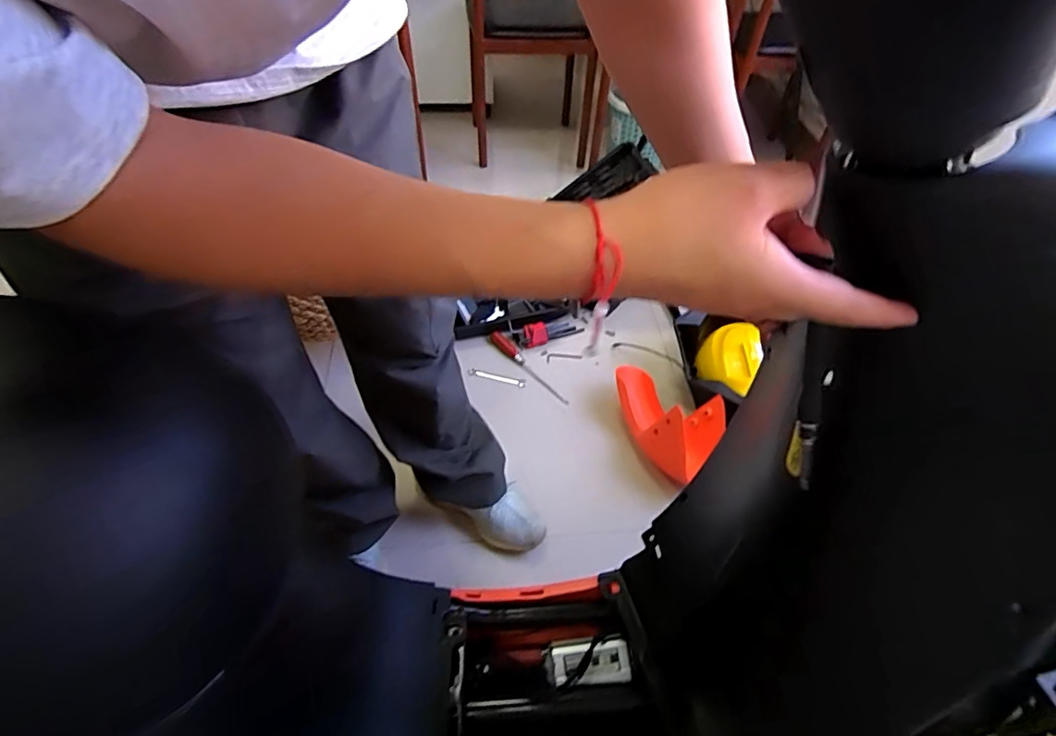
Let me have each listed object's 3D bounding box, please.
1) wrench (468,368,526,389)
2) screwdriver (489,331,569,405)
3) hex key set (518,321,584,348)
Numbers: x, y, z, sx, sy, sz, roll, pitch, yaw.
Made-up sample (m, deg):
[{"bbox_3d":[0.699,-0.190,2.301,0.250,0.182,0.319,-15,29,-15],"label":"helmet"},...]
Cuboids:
[{"bbox_3d":[-0.071,0.022,1.229,0.132,0.005,0.024,11,50,5],"label":"wrench"},{"bbox_3d":[-0.002,-0.006,1.238,0.030,0.032,0.251,-33,59,-28],"label":"screwdriver"},{"bbox_3d":[0.053,-0.091,1.294,0.169,0.044,0.048,-21,54,-20],"label":"hex key set"}]

